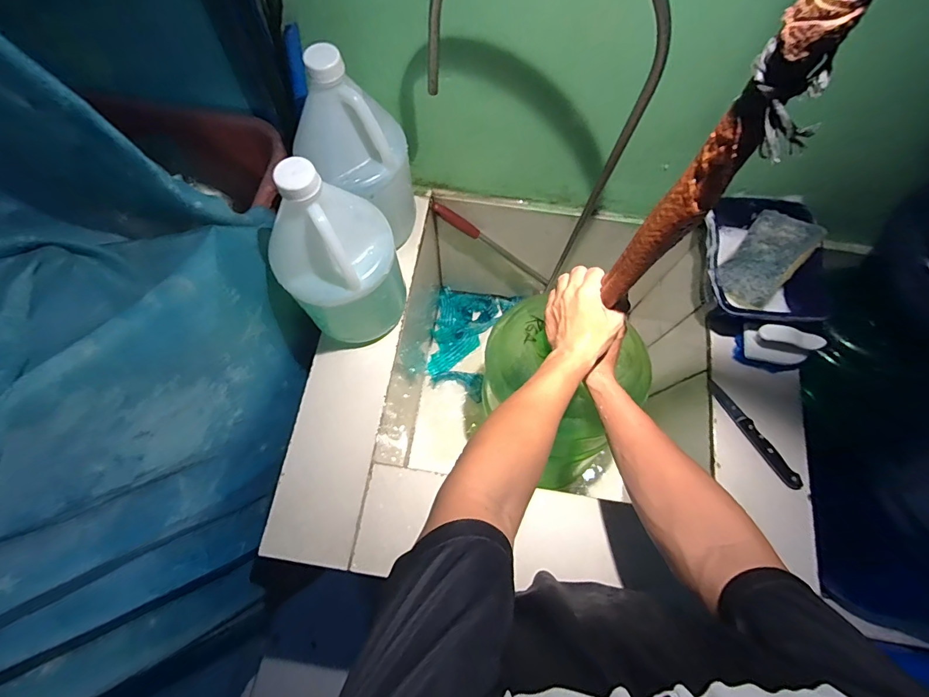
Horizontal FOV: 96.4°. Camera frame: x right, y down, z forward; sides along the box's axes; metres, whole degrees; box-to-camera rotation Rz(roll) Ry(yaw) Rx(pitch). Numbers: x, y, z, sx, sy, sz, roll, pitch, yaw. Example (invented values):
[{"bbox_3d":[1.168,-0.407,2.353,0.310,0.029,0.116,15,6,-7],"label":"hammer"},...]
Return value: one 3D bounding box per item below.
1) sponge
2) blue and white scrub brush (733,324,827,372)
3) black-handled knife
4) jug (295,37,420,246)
[{"bbox_3d":[0.455,-0.135,0.635,0.088,0.023,0.144,44,101,31],"label":"sponge"},{"bbox_3d":[0.468,0.000,0.620,0.095,0.058,0.049,13,72,3],"label":"blue and white scrub brush"},{"bbox_3d":[0.423,0.125,0.609,0.021,0.013,0.173,-30,74,-10],"label":"black-handled knife"},{"bbox_3d":[-0.137,-0.248,0.566,0.137,0.279,0.125,0,71,-1],"label":"jug"}]

